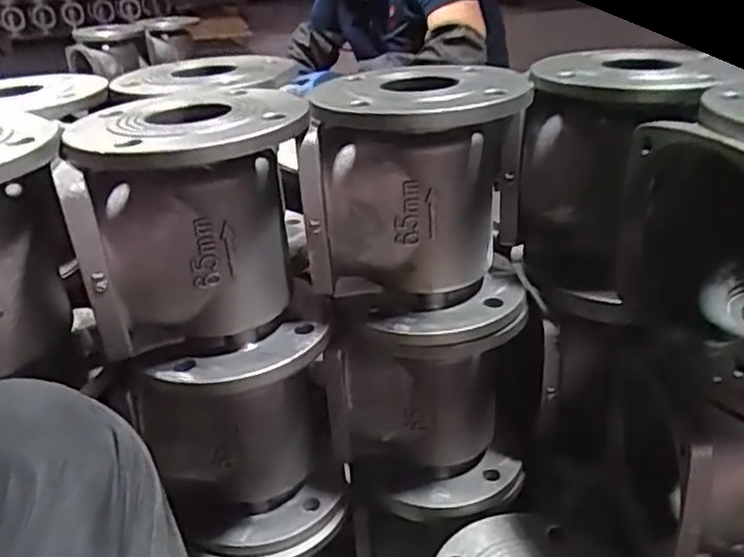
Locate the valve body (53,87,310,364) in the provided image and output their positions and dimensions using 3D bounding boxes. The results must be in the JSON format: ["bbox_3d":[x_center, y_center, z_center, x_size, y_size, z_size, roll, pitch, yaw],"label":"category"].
[{"bbox_3d":[-0.129,-0.044,0.526,0.166,0.173,0.170,-4,28,-2],"label":"valve body"}]

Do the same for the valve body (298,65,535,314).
[{"bbox_3d":[0.041,-0.074,0.572,0.167,0.177,0.162,1,28,8],"label":"valve body"}]

